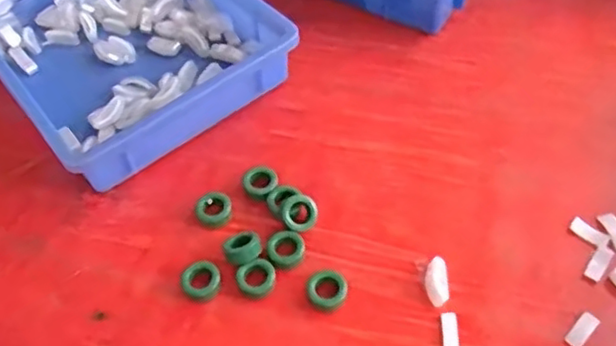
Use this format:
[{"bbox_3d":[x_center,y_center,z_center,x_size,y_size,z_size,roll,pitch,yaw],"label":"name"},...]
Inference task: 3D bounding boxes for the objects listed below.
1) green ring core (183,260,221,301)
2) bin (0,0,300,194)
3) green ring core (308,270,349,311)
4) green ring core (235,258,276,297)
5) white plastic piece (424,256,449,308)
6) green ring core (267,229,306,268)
[{"bbox_3d":[-0.084,0.086,0.502,0.029,0.016,0.029,-2,50,2],"label":"green ring core"},{"bbox_3d":[-0.205,-0.151,0.670,0.247,0.073,0.359,-31,55,-21],"label":"bin"},{"bbox_3d":[0.015,0.090,0.490,0.030,0.013,0.030,-2,50,2],"label":"green ring core"},{"bbox_3d":[-0.040,0.083,0.500,0.031,0.012,0.028,-24,67,-19],"label":"green ring core"},{"bbox_3d":[0.099,0.084,0.490,0.017,0.009,0.037,0,69,4],"label":"white plastic piece"},{"bbox_3d":[-0.018,0.061,0.513,0.030,0.012,0.029,-2,50,2],"label":"green ring core"}]

